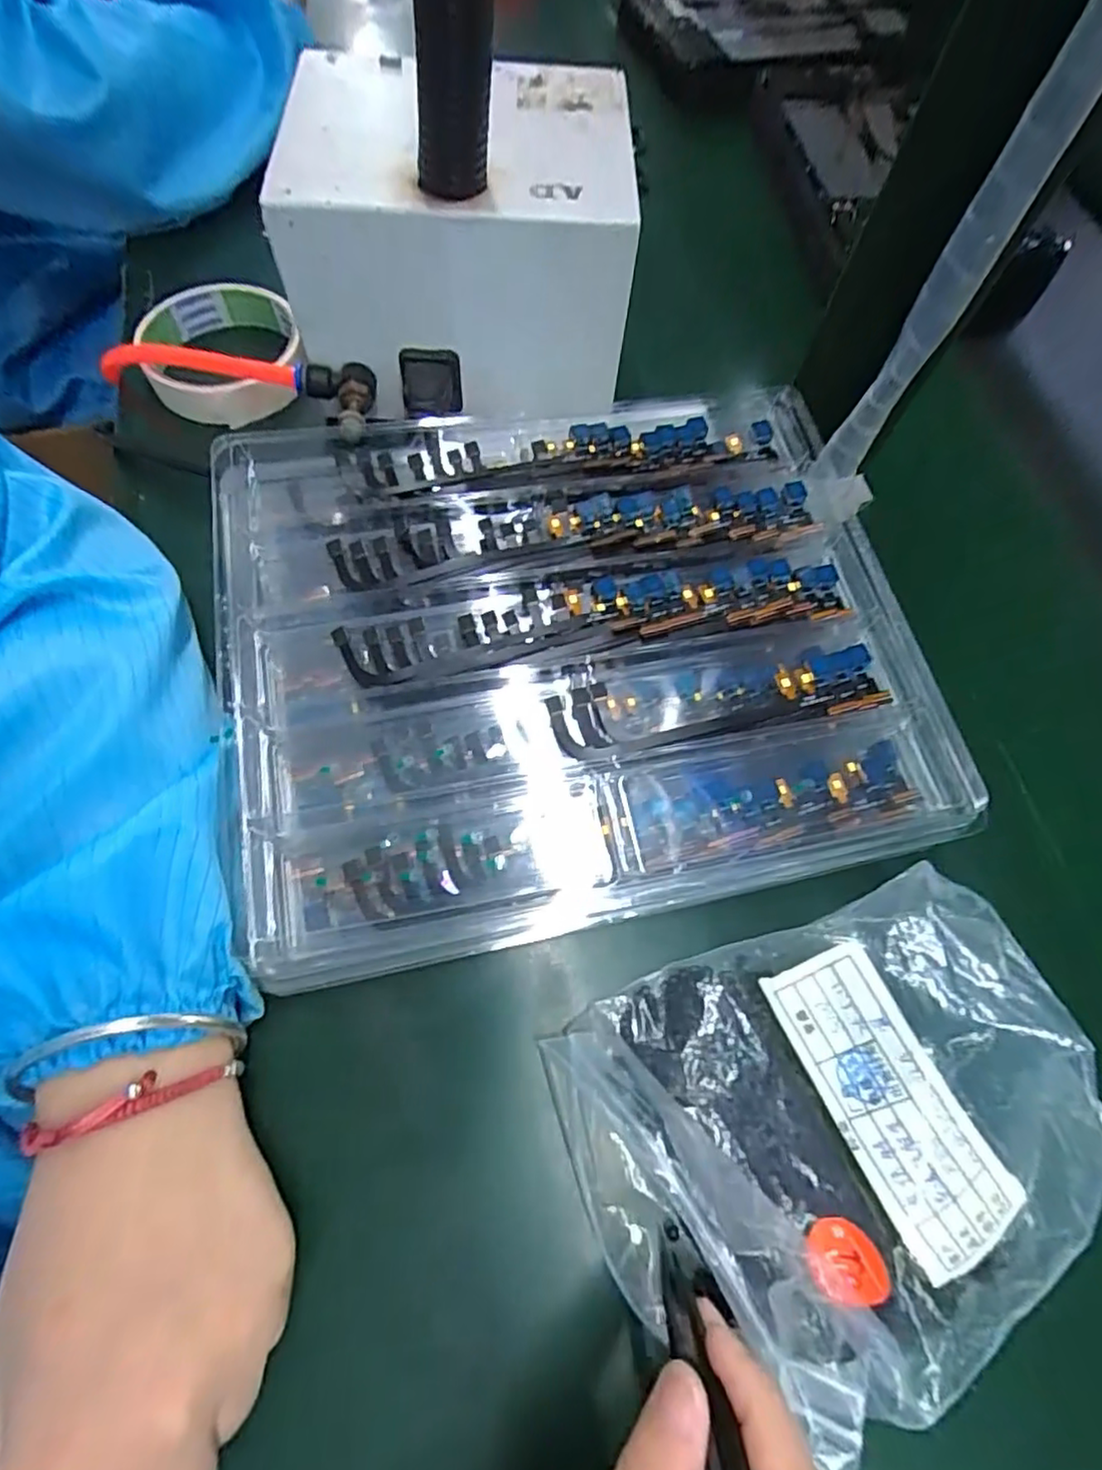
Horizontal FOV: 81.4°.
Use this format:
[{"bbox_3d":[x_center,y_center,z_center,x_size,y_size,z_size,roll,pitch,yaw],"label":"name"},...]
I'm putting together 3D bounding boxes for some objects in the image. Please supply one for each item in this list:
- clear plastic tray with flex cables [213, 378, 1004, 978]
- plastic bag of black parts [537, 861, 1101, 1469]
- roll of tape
[{"bbox_3d":[0.007,-0.036,0.267,0.266,0.031,0.226,-9,68,-8],"label":"clear plastic tray with flex cables"},{"bbox_3d":[0.088,0.132,0.198,0.150,0.058,0.130,-20,73,-8],"label":"plastic bag of black parts"},{"bbox_3d":[-0.185,-0.207,0.348,0.096,0.031,0.096,2,67,-4],"label":"roll of tape"}]

